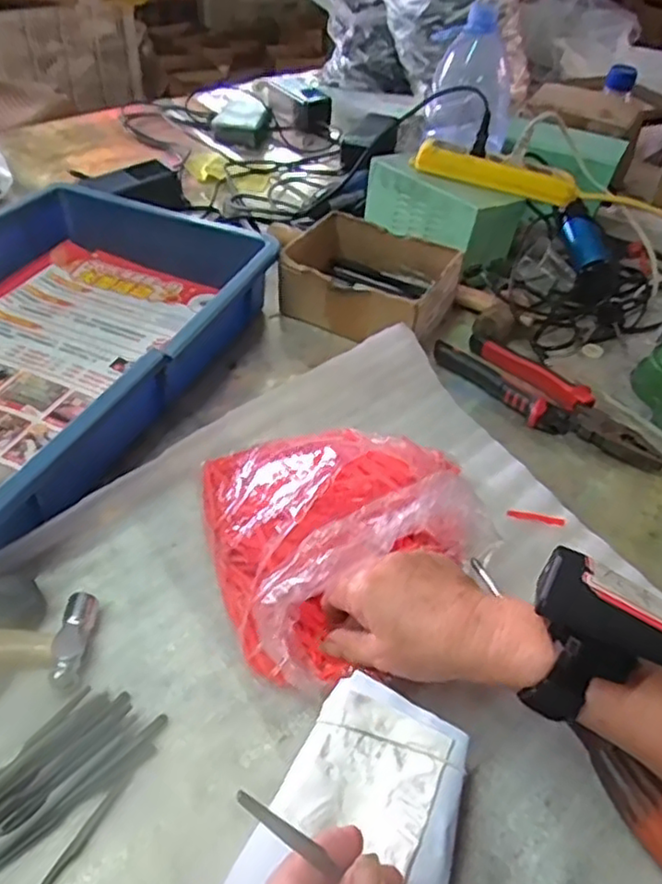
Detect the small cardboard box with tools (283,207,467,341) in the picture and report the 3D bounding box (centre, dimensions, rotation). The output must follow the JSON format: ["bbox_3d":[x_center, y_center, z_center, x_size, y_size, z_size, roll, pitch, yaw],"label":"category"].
[{"bbox_3d":[0.042,-0.168,0.706,0.165,0.066,0.127,22,48,17],"label":"small cardboard box with tools"}]

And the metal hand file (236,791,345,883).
[{"bbox_3d":[0.003,0.168,0.267,0.103,0.007,0.007,39,46,-13],"label":"metal hand file"}]

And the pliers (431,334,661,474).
[{"bbox_3d":[0.196,-0.039,0.609,0.058,0.023,0.218,-33,55,-31],"label":"pliers"}]

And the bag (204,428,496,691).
[{"bbox_3d":[0.006,0.049,0.451,0.167,0.085,0.181,-13,48,-16],"label":"bag"}]

